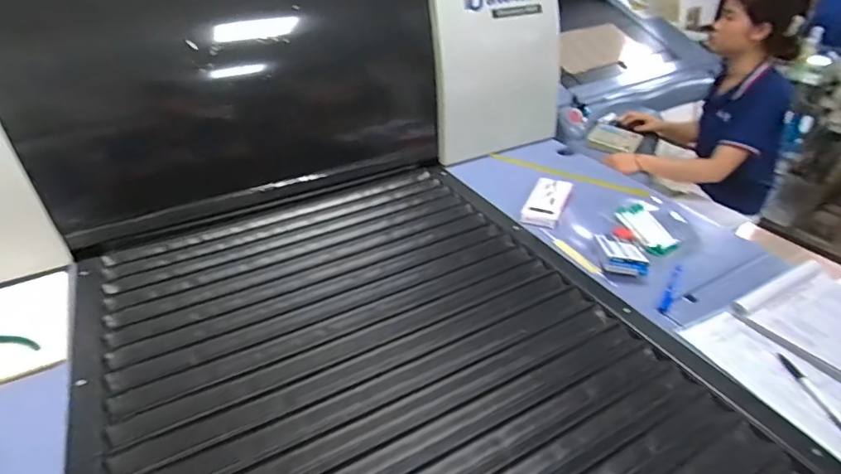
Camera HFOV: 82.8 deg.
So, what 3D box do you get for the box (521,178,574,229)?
[{"bbox_3d":[0.269,-0.076,1.009,0.081,0.027,0.167,12,37,19],"label":"box"}]

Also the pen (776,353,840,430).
[{"bbox_3d":[0.523,0.210,0.628,0.018,0.008,0.149,-1,34,0],"label":"pen"}]

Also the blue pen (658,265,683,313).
[{"bbox_3d":[0.423,0.086,0.804,0.014,0.012,0.121,21,52,29],"label":"blue pen"}]

